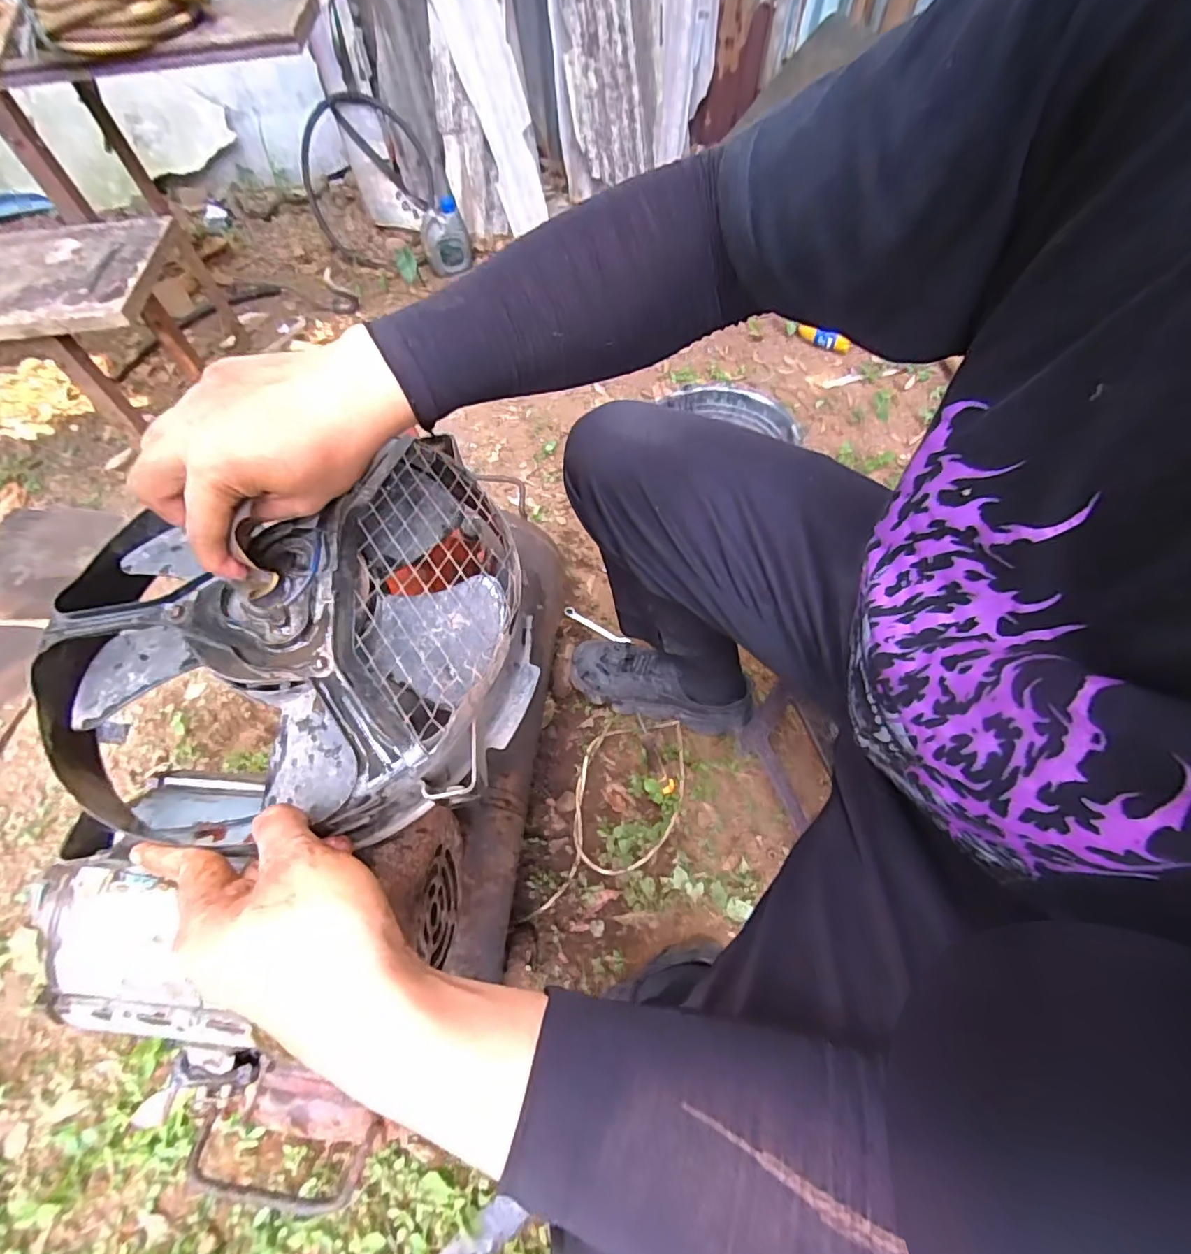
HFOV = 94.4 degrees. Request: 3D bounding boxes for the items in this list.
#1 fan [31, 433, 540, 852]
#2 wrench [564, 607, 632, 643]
[{"bbox_3d":[-0.185,0.011,0.352,0.280,0.069,0.239,-17,61,-7],"label":"fan"},{"bbox_3d":[0.001,-0.001,1.023,0.137,0.009,0.021,28,65,17],"label":"wrench"}]

